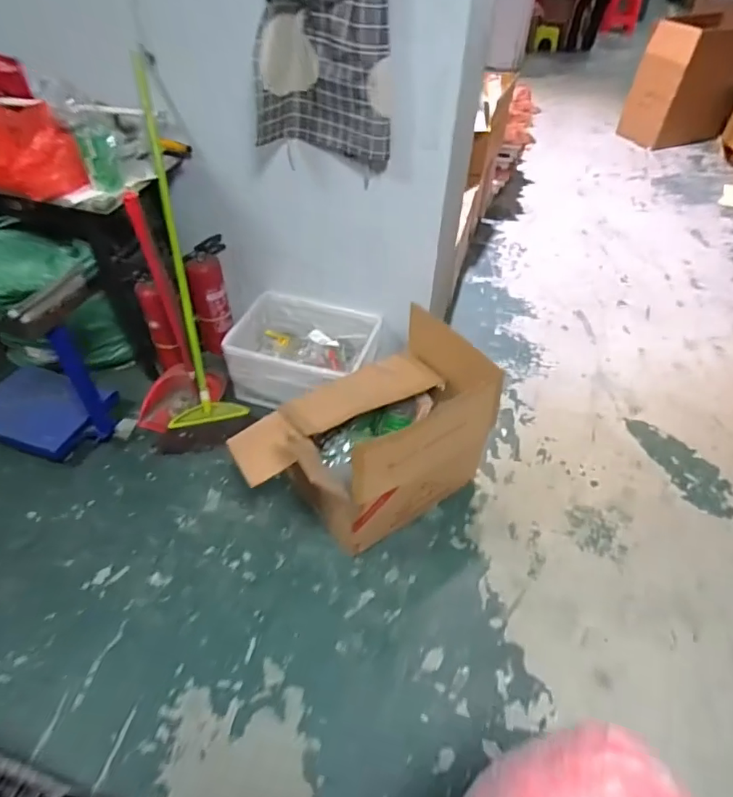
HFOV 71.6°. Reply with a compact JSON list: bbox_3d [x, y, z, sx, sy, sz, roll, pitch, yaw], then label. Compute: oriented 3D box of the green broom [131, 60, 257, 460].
[{"bbox_3d":[-0.576,-0.408,1.616,0.272,1.146,0.150,-5,11,-4],"label":"green broom"}]

